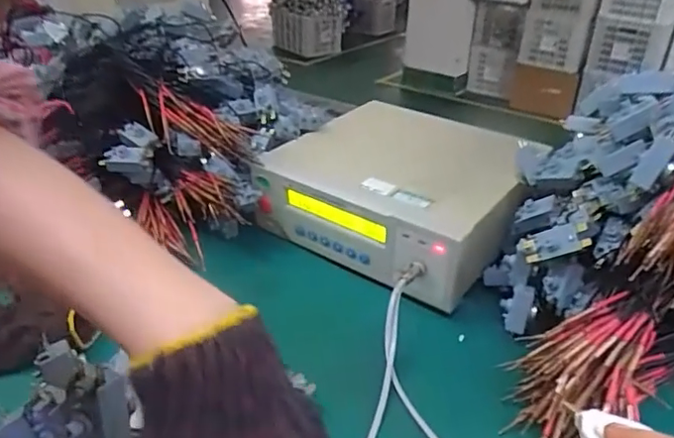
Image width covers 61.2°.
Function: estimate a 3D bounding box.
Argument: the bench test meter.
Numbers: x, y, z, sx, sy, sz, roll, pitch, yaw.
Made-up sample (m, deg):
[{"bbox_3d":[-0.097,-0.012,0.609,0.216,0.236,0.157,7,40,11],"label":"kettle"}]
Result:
[{"bbox_3d":[0.072,-0.033,0.750,0.306,0.113,0.239,20,35,28],"label":"bench test meter"}]

